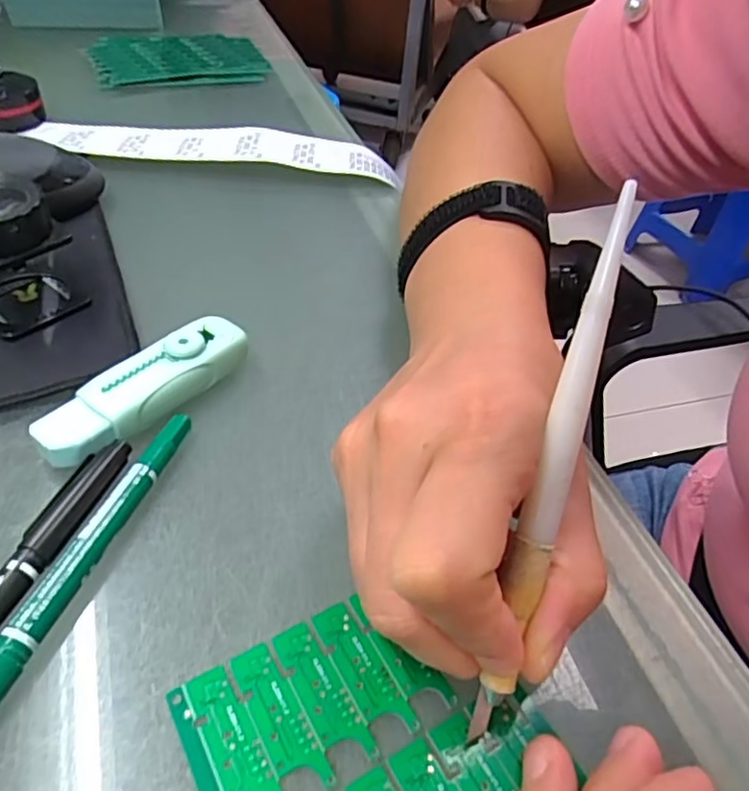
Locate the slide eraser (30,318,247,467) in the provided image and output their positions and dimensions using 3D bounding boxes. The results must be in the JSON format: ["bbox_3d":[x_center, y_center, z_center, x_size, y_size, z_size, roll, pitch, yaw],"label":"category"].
[{"bbox_3d":[-0.087,-0.003,0.236,0.026,0.019,0.085,34,50,25],"label":"slide eraser"}]

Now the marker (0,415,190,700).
[{"bbox_3d":[-0.092,0.055,0.181,0.012,0.013,0.138,16,45,9],"label":"marker"}]

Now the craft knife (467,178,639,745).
[{"bbox_3d":[0.047,0.018,0.156,0.009,0.143,0.004,16,0,9],"label":"craft knife"}]

